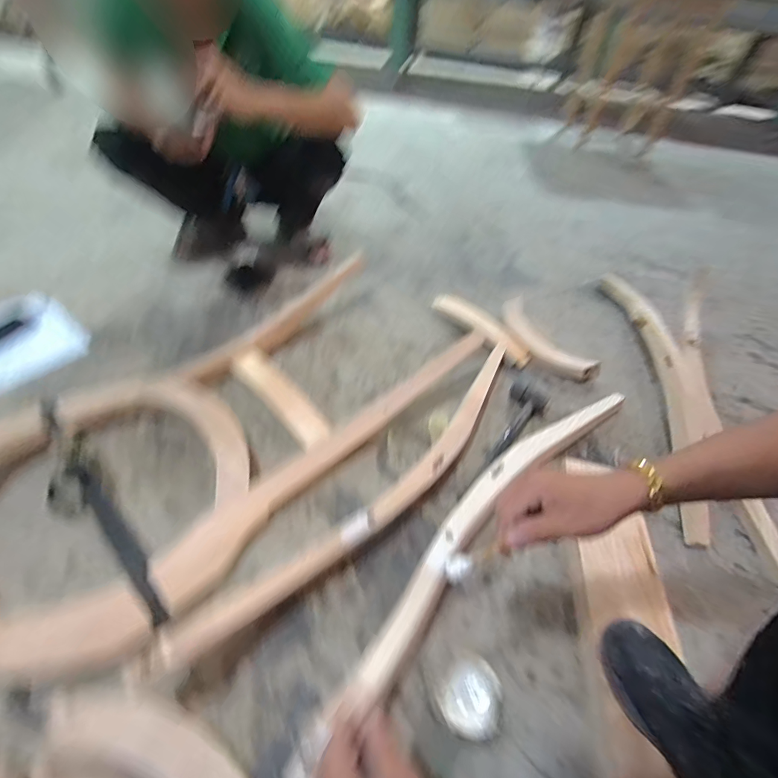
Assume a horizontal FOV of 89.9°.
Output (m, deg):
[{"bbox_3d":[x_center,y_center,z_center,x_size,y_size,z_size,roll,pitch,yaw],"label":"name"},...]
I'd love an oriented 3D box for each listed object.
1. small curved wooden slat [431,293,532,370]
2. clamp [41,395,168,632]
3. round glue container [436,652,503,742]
[{"bbox_3d":[0.239,-0.168,1.019,0.067,0.036,0.314,-28,58,-26],"label":"small curved wooden slat"},{"bbox_3d":[-0.478,0.179,0.610,0.083,0.076,0.468,-31,59,-28],"label":"clamp"},{"bbox_3d":[0.101,0.401,0.508,0.080,0.056,0.085,38,55,24],"label":"round glue container"}]

